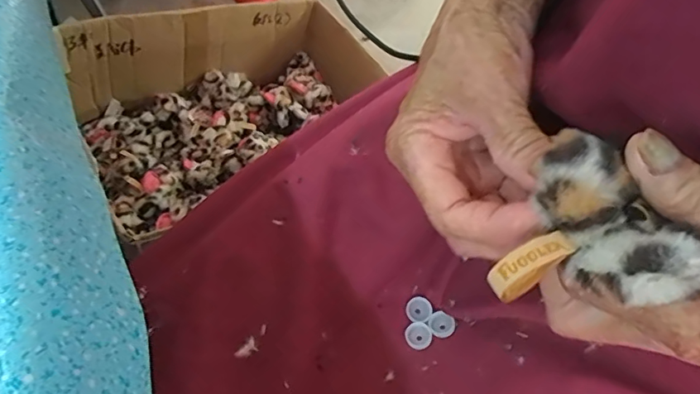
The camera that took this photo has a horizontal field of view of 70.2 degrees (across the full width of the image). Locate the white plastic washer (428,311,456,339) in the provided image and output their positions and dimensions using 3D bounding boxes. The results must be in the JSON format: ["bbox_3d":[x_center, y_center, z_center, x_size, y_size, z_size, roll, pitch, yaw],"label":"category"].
[{"bbox_3d":[0.058,0.082,0.319,0.017,0.007,0.015,17,62,31],"label":"white plastic washer"}]

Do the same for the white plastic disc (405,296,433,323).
[{"bbox_3d":[0.045,0.075,0.328,0.017,0.004,0.017,-1,62,2],"label":"white plastic disc"}]

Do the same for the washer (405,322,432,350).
[{"bbox_3d":[0.044,0.088,0.318,0.016,0.004,0.017,-1,62,2],"label":"washer"}]

